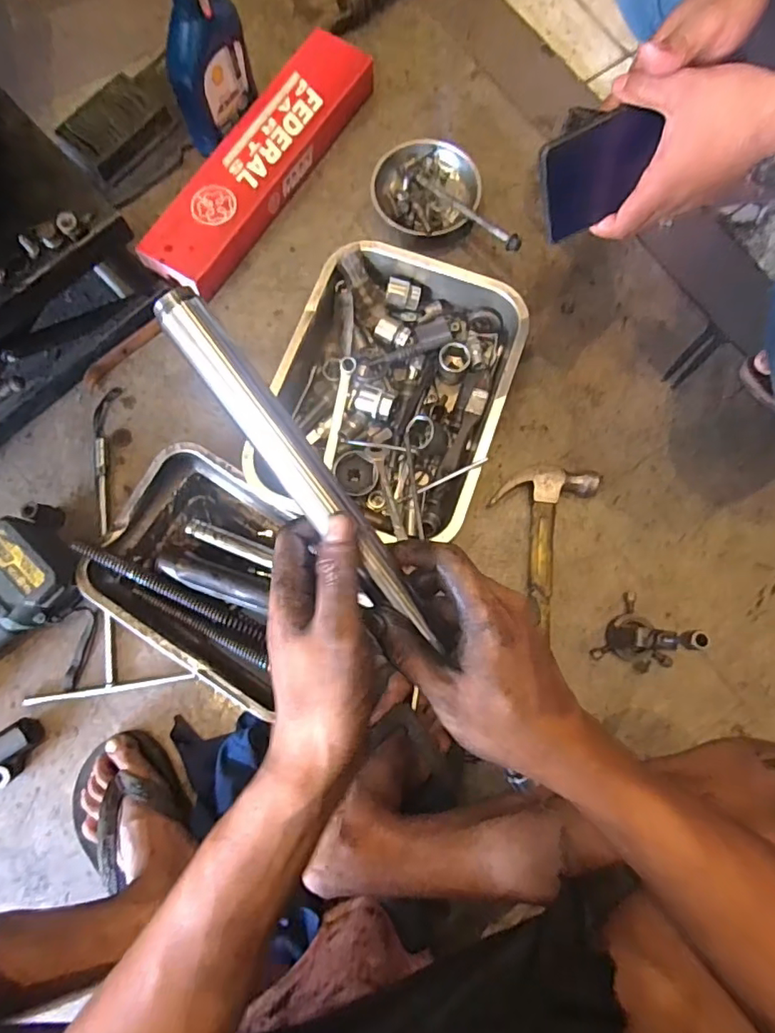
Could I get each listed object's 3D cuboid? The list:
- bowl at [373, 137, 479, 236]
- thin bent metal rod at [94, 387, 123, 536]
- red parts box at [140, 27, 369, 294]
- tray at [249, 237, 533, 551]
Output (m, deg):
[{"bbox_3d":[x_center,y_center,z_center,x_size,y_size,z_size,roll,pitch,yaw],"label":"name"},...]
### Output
[{"bbox_3d":[0.053,-0.453,0.757,0.143,0.040,0.138,0,78,-1],"label":"bowl"},{"bbox_3d":[-0.361,-0.074,0.683,0.030,0.017,0.197,-2,78,-1],"label":"thin bent metal rod"},{"bbox_3d":[-0.175,-0.492,0.758,0.119,0.056,0.441,33,80,6],"label":"red parts box"},{"bbox_3d":[0.004,-0.149,0.678,0.267,0.076,0.357,19,79,3],"label":"tray"}]

